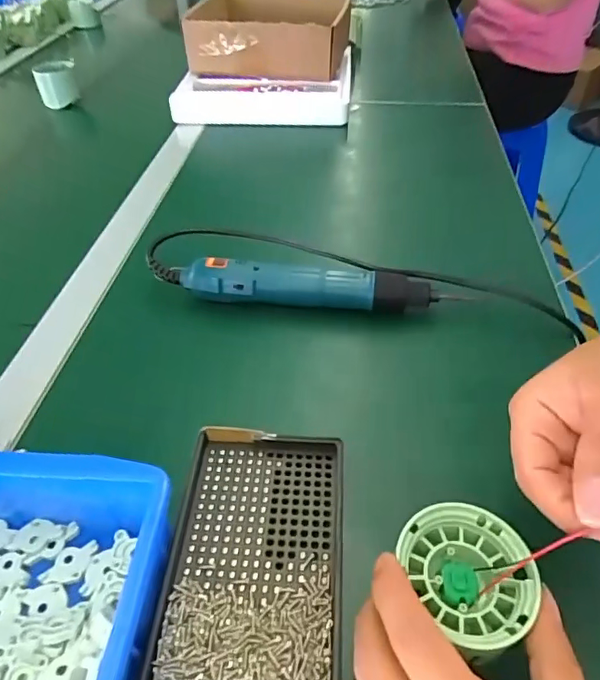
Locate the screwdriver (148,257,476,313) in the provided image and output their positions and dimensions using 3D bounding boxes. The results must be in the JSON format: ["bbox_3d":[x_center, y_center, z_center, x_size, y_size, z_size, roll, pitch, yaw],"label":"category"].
[{"bbox_3d":[-0.002,-0.047,0.424,0.255,0.037,0.042,3,45,6],"label":"screwdriver"}]

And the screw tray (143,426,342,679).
[{"bbox_3d":[-0.024,0.111,0.269,0.090,0.012,0.139,1,45,4],"label":"screw tray"}]

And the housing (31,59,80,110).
[{"bbox_3d":[-0.388,-0.410,0.808,0.062,0.057,0.066,-16,46,-13],"label":"housing"}]

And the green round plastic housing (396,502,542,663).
[{"bbox_3d":[0.080,0.109,0.236,0.052,0.019,0.062,-22,48,-18],"label":"green round plastic housing"}]

